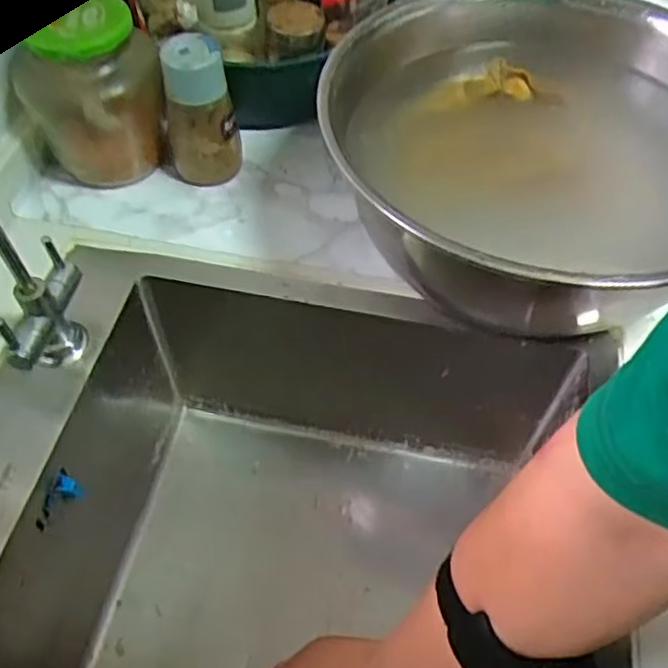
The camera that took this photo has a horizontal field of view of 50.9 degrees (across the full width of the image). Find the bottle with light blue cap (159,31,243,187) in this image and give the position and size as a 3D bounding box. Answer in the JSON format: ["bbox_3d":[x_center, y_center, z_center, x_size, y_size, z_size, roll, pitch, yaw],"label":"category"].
[{"bbox_3d":[-0.113,-0.184,0.594,0.058,0.120,0.061,-8,54,-7],"label":"bottle with light blue cap"}]

